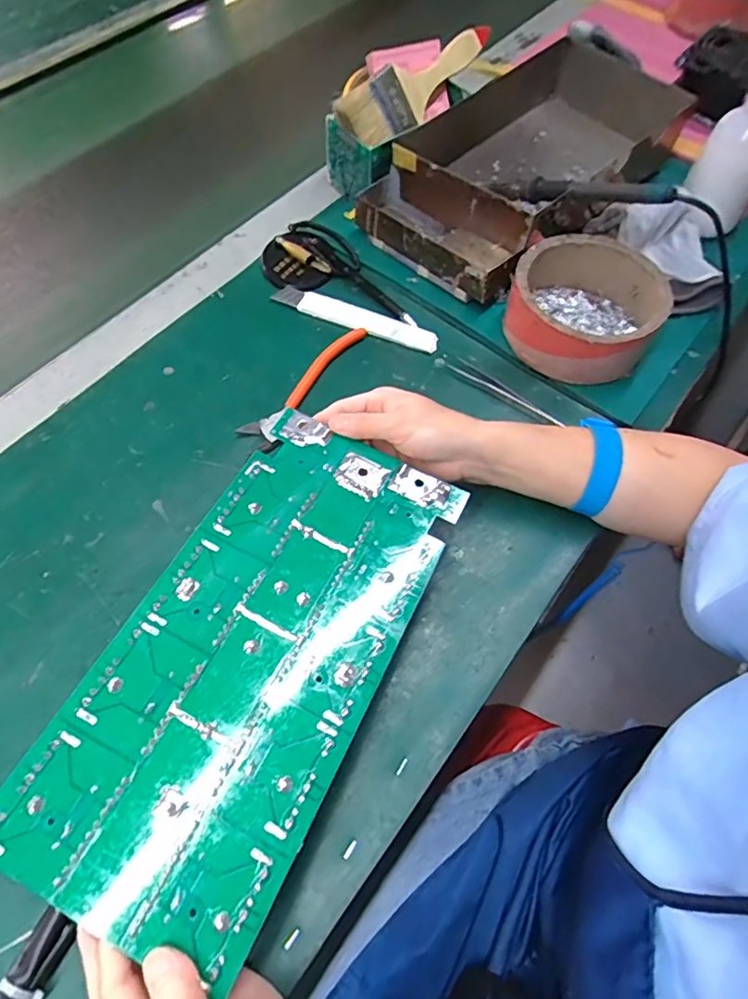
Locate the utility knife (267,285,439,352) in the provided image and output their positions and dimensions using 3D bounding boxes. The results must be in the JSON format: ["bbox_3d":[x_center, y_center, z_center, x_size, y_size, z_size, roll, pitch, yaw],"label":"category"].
[{"bbox_3d":[-0.016,-0.164,0.479,0.153,0.008,0.021,20,64,10],"label":"utility knife"}]

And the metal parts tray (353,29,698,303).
[{"bbox_3d":[0.153,-0.346,0.548,0.195,0.067,0.346,36,68,17],"label":"metal parts tray"}]

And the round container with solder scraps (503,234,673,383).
[{"bbox_3d":[0.178,-0.162,0.459,0.120,0.054,0.113,0,63,0],"label":"round container with solder scraps"}]

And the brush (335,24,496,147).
[{"bbox_3d":[0.045,-0.402,0.528,0.178,0.051,0.017,-37,31,-16],"label":"brush"}]

